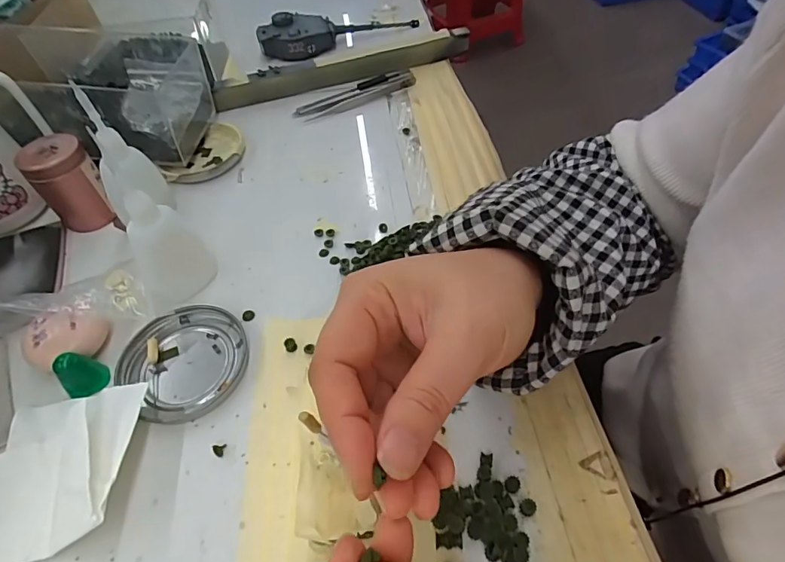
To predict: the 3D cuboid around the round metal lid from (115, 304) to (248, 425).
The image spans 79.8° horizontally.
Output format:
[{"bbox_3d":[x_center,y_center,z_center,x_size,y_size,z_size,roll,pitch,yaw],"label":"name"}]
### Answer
[{"bbox_3d":[-0.129,0.049,0.296,0.075,0.011,0.073,-2,51,2],"label":"round metal lid"}]

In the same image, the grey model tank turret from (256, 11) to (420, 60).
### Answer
[{"bbox_3d":[-0.061,-0.297,0.550,0.187,0.032,0.046,-15,52,-9],"label":"grey model tank turret"}]

